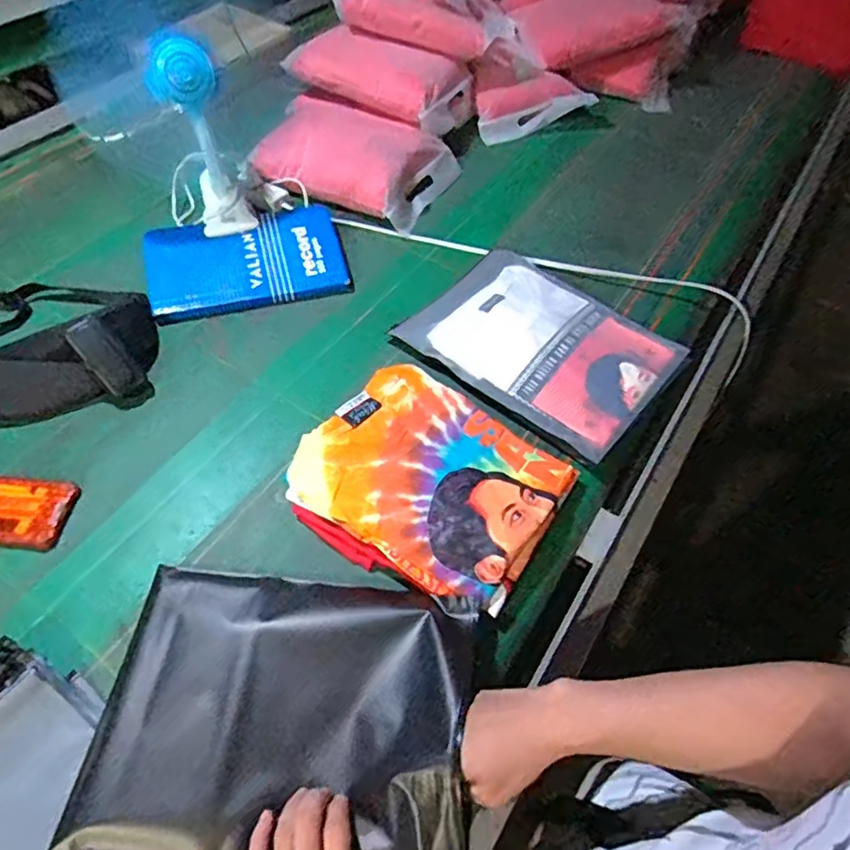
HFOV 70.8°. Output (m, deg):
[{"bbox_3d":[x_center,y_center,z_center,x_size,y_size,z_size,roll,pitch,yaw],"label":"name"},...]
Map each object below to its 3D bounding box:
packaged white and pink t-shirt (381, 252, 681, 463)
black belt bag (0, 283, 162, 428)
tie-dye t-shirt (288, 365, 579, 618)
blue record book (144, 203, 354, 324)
[{"bbox_3d":[0.164,-0.123,0.847,0.337,0.032,0.256,33,59,20],"label":"packaged white and pink t-shirt"},{"bbox_3d":[-0.597,-0.087,0.768,0.466,0.073,0.278,-23,58,-18],"label":"black belt bag"},{"bbox_3d":[0.009,0.055,0.692,0.279,0.031,0.224,31,58,19],"label":"tie-dye t-shirt"},{"bbox_3d":[-0.276,-0.258,0.927,0.287,0.029,0.196,-14,56,-12],"label":"blue record book"}]

